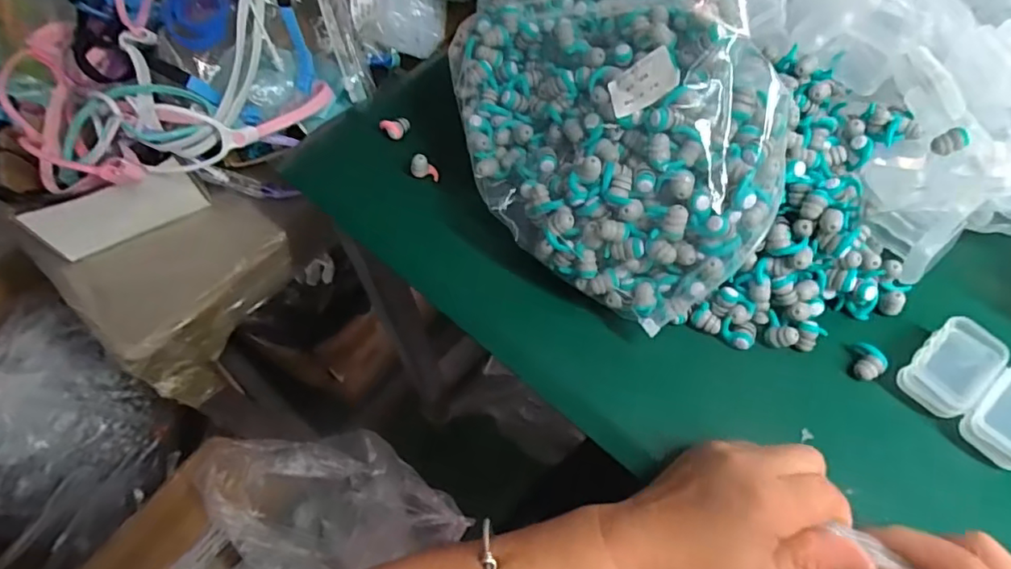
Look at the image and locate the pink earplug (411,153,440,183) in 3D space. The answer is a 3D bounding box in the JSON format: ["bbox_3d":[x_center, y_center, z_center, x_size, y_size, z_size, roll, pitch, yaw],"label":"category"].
[{"bbox_3d":[-0.063,-0.090,0.437,0.020,0.022,0.013,-11,60,-4],"label":"pink earplug"}]

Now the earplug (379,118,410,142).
[{"bbox_3d":[-0.090,-0.130,0.466,0.024,0.016,0.018,-24,62,-11],"label":"earplug"}]

